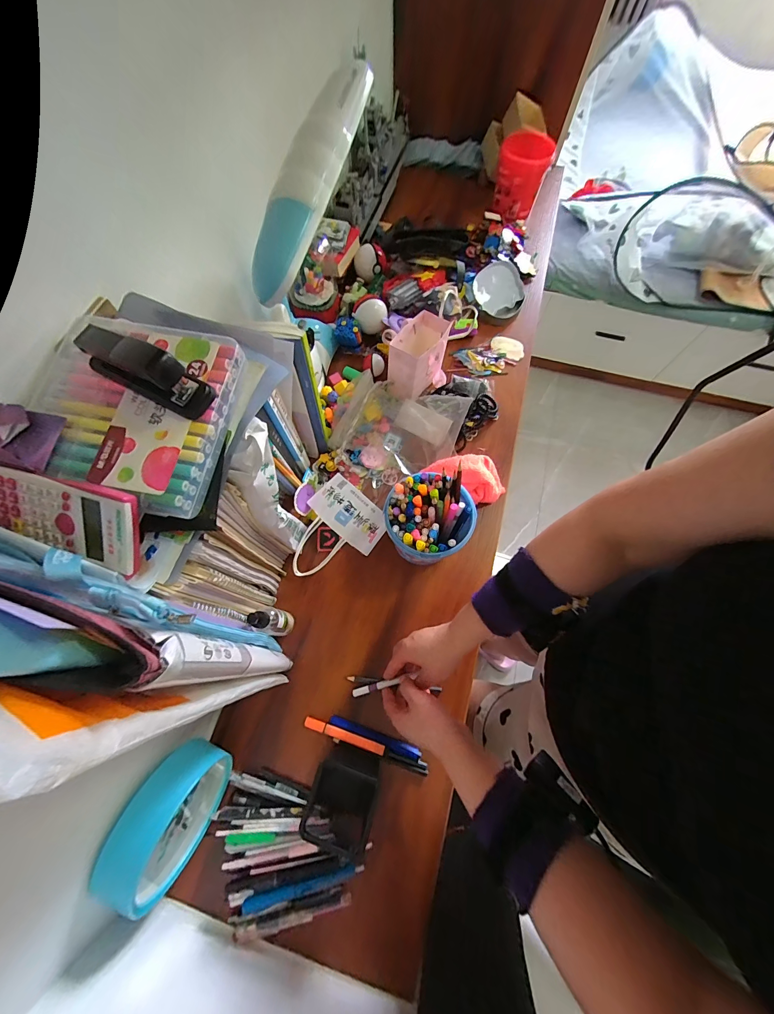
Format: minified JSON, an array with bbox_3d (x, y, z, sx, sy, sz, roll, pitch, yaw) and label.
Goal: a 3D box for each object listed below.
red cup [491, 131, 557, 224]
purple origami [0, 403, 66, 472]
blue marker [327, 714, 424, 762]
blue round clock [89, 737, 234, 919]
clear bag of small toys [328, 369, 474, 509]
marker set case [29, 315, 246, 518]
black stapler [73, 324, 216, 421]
[{"bbox_3d":[0.340,-0.845,0.854,0.125,0.131,0.114,9,70,4],"label":"red cup"},{"bbox_3d":[-0.338,-0.069,0.294,0.069,0.044,0.057,14,70,6],"label":"purple origami"},{"bbox_3d":[-0.018,0.342,0.499,0.140,0.008,0.015,20,71,8],"label":"blue marker"},{"bbox_3d":[-0.258,0.365,0.407,0.066,0.124,0.131,16,71,7],"label":"blue round clock"},{"bbox_3d":[0.012,-0.137,0.644,0.234,0.058,0.233,18,71,7],"label":"clear bag of small toys"},{"bbox_3d":[-0.256,-0.097,0.336,0.185,0.040,0.181,11,70,5],"label":"marker set case"},{"bbox_3d":[-0.226,-0.131,0.308,0.114,0.062,0.039,26,72,10],"label":"black stapler"}]

